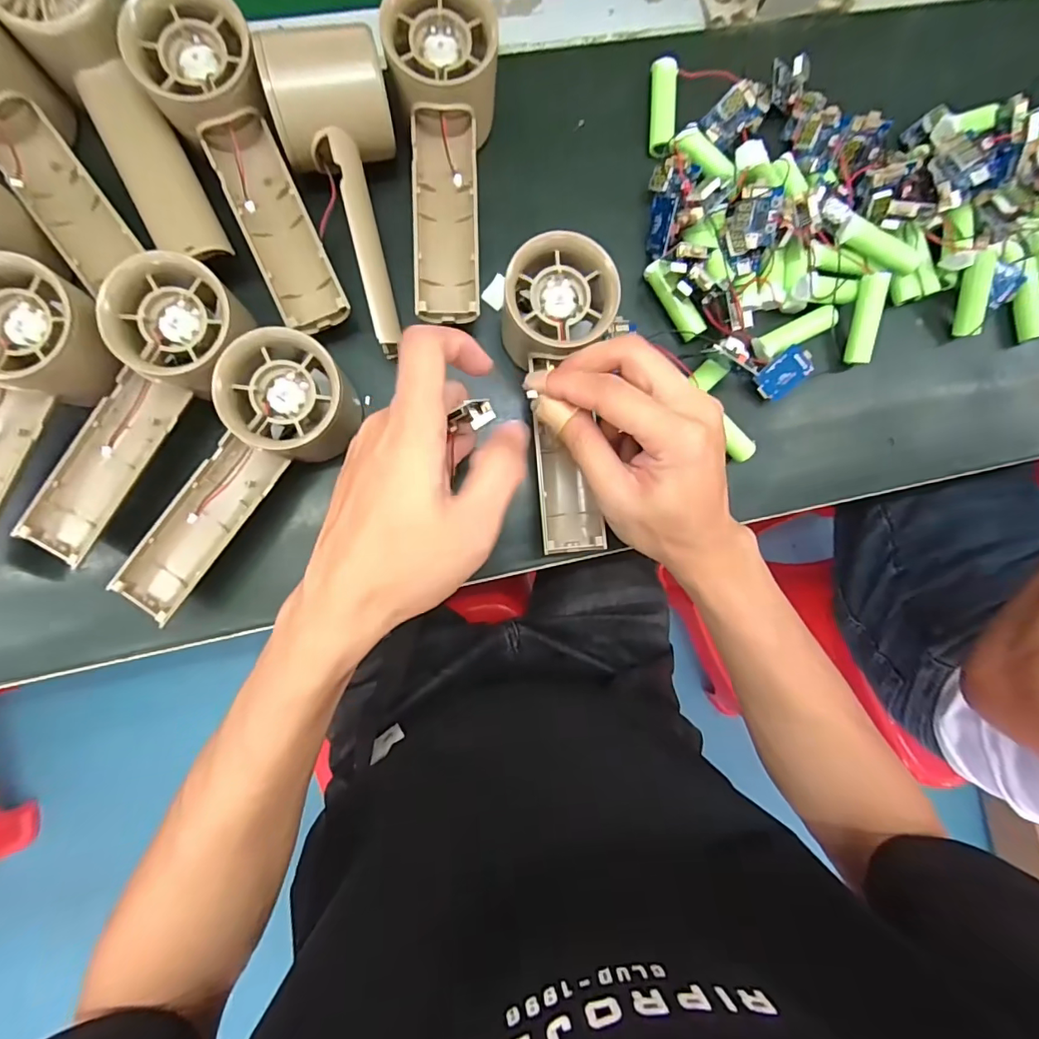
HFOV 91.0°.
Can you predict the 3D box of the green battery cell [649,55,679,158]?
[{"bbox_3d":[0.085,-0.245,0.305,0.014,0.014,0.051,0,93,-7],"label":"green battery cell"}]

